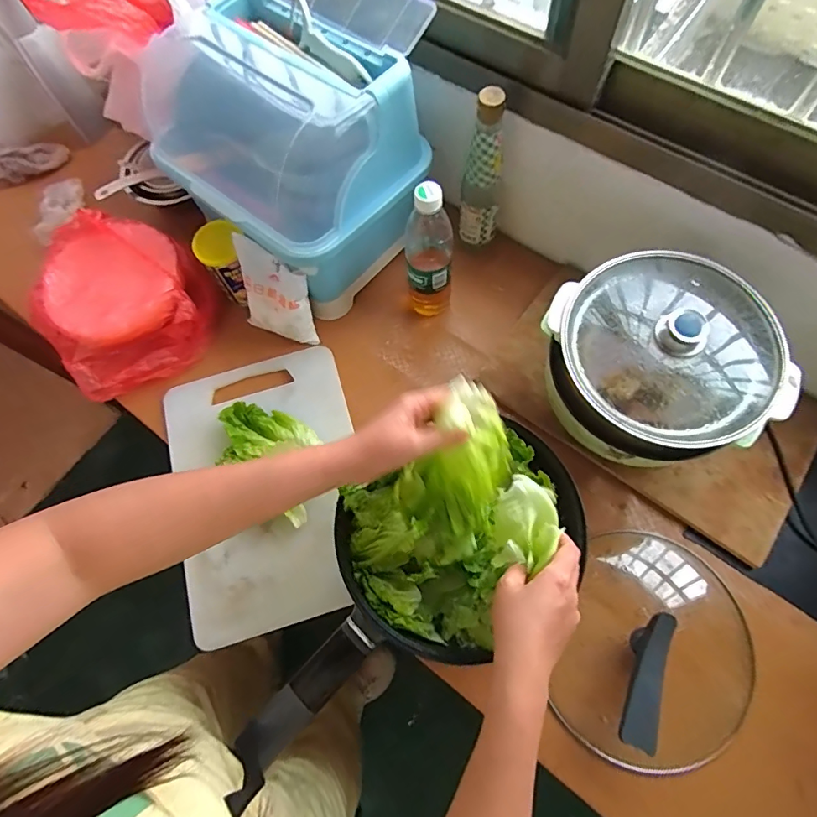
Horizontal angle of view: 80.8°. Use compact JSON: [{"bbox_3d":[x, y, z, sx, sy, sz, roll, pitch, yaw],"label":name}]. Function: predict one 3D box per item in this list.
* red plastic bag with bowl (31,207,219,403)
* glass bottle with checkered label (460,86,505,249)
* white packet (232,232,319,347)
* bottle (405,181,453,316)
[{"bbox_3d":[-0.444,-0.166,0.751,0.236,0.092,0.262,-40,72,-12],"label":"red plastic bag with bowl"},{"bbox_3d":[0.106,-0.329,0.694,0.062,0.251,0.048,8,70,6],"label":"glass bottle with checkered label"},{"bbox_3d":[-0.197,-0.161,0.707,0.115,0.144,0.060,28,73,13],"label":"white packet"},{"bbox_3d":[0.029,-0.215,0.672,0.062,0.229,0.061,-1,69,2],"label":"bottle"}]

